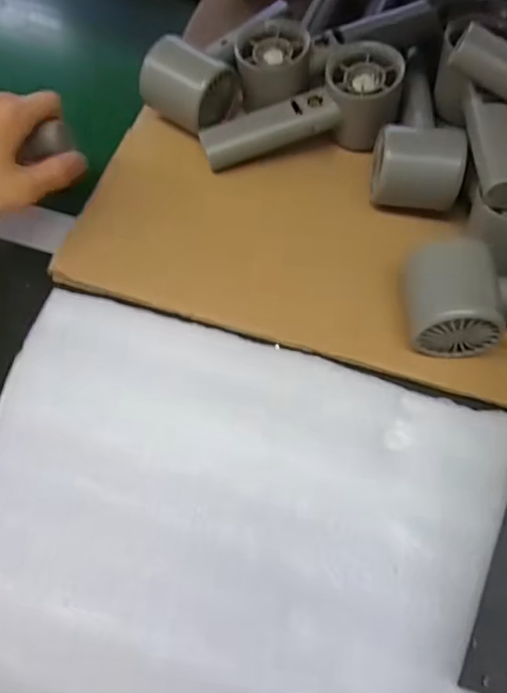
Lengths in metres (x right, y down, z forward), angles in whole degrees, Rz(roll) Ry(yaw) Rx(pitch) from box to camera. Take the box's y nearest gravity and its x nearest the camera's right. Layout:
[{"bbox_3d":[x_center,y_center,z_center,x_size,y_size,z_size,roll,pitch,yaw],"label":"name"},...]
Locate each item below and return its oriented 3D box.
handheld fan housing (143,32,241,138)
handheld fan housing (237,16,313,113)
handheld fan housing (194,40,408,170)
[{"bbox_3d":[-0.051,-0.204,0.428,0.064,0.052,0.065,25,65,11],"label":"handheld fan housing"},{"bbox_3d":[0.015,-0.221,0.426,0.056,0.040,0.051,3,63,0],"label":"handheld fan housing"},{"bbox_3d":[0.038,-0.178,0.424,0.156,0.055,0.047,-20,63,3],"label":"handheld fan housing"}]

